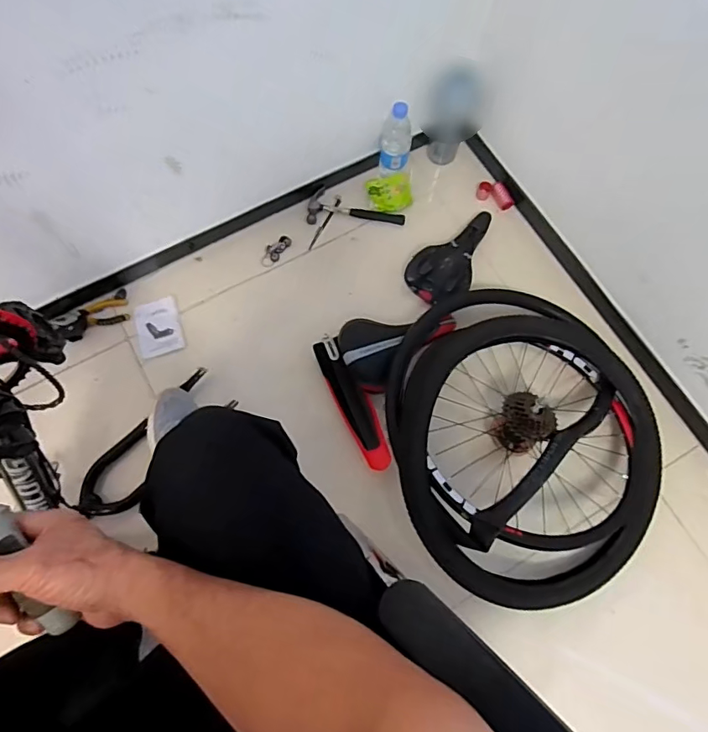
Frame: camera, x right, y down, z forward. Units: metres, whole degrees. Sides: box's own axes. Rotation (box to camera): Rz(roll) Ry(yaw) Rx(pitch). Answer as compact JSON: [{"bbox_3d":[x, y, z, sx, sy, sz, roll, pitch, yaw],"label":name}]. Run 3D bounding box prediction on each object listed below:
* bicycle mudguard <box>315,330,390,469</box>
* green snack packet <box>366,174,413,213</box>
[{"bbox_3d":[-0.004,0.067,0.998,0.065,0.040,0.303,-25,75,-9],"label":"bicycle mudguard"},{"bbox_3d":[0.085,-0.412,1.168,0.108,0.041,0.087,-6,73,-3],"label":"green snack packet"}]

